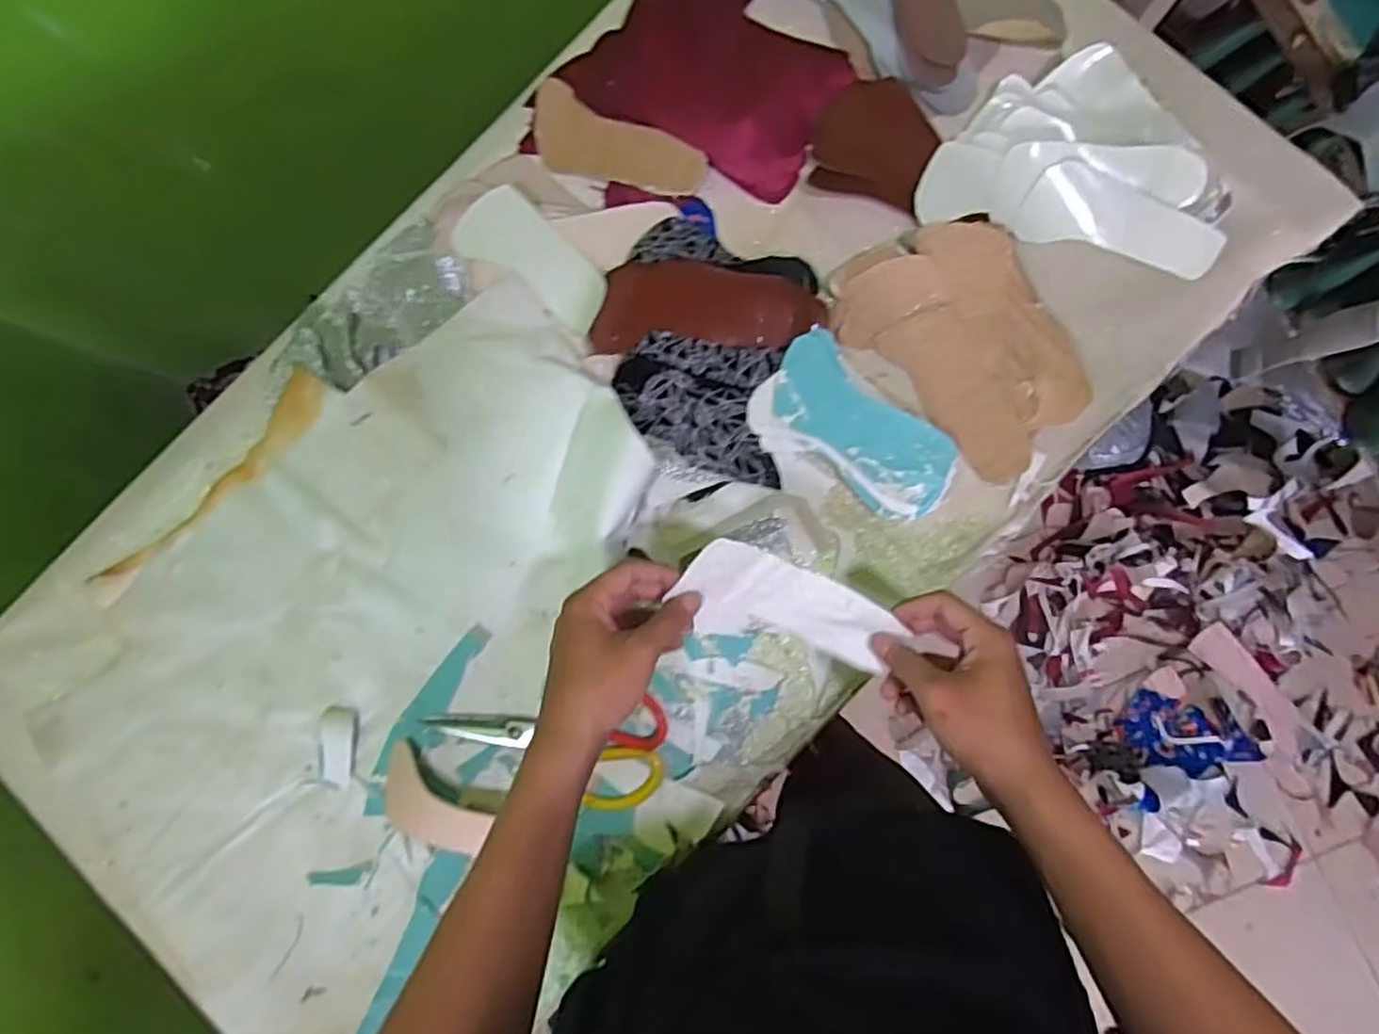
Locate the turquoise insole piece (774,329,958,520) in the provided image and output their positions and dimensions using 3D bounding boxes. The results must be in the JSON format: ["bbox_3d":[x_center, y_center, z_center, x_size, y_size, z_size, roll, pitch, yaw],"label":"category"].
[{"bbox_3d":[0.146,-0.076,0.617,0.174,0.017,0.081,41,100,2],"label":"turquoise insole piece"}]

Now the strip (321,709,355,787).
[{"bbox_3d":[-0.307,0.201,0.628,0.028,0.004,0.066,0,88,0],"label":"strip"}]

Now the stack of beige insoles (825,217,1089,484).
[{"bbox_3d":[0.242,-0.158,0.614,0.142,0.048,0.227,-44,88,-1],"label":"stack of beige insoles"}]

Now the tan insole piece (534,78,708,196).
[{"bbox_3d":[-0.073,-0.336,0.660,0.172,0.018,0.069,30,92,9],"label":"tan insole piece"}]

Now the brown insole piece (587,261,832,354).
[{"bbox_3d":[0.015,-0.182,0.616,0.195,0.014,0.075,-2,97,3],"label":"brown insole piece"}]

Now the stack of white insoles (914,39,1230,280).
[{"bbox_3d":[0.340,-0.311,0.621,0.253,0.047,0.156,13,88,1],"label":"stack of white insoles"}]

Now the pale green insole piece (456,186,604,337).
[{"bbox_3d":[-0.137,-0.233,0.642,0.148,0.030,0.064,34,87,6],"label":"pale green insole piece"}]

